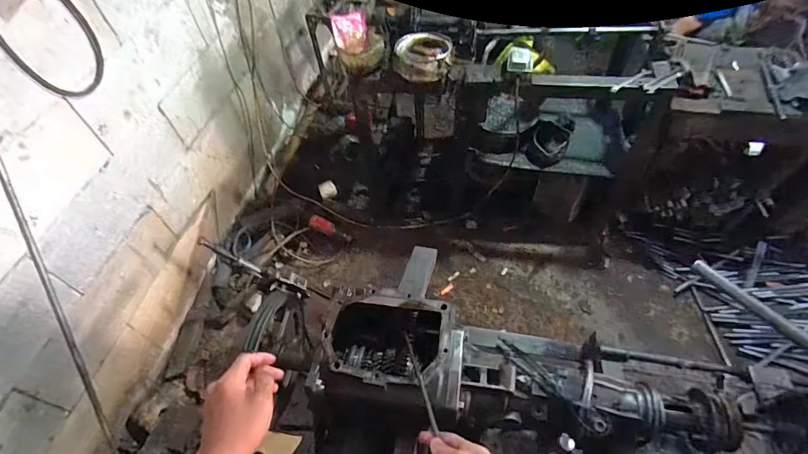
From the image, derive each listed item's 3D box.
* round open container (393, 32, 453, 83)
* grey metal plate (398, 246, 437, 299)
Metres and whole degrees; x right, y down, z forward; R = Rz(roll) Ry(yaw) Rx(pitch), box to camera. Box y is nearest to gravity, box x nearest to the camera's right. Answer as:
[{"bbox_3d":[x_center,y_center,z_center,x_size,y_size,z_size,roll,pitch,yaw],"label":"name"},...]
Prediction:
[{"bbox_3d":[0.058,-0.537,1.296,0.177,0.071,0.169,-2,51,3],"label":"round open container"},{"bbox_3d":[0.033,0.104,0.942,0.058,0.027,0.131,13,53,15],"label":"grey metal plate"}]

